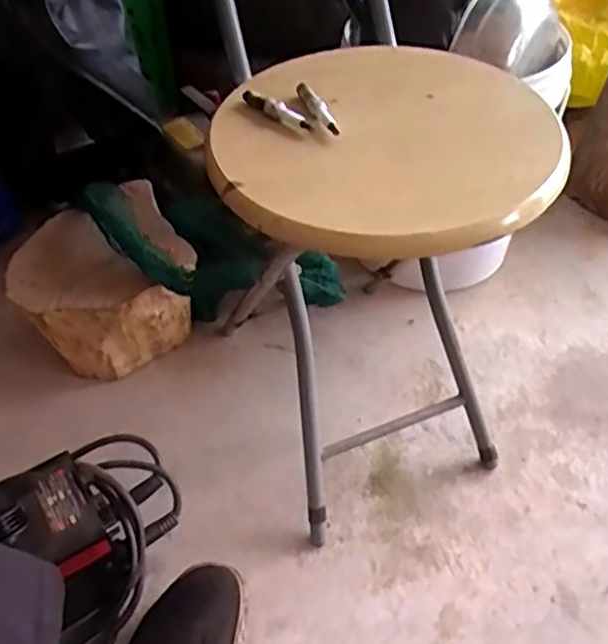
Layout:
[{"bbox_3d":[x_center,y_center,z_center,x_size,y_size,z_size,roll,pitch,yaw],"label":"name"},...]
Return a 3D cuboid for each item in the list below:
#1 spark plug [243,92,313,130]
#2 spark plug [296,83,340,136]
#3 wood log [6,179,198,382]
[{"bbox_3d":[-0.025,-0.179,0.562,0.014,0.015,0.082,-32,55,-26],"label":"spark plug"},{"bbox_3d":[0.010,-0.179,0.559,0.014,0.011,0.073,-16,49,-15],"label":"spark plug"},{"bbox_3d":[-0.261,-0.042,0.902,0.215,0.185,0.204,-16,49,-13],"label":"wood log"}]

